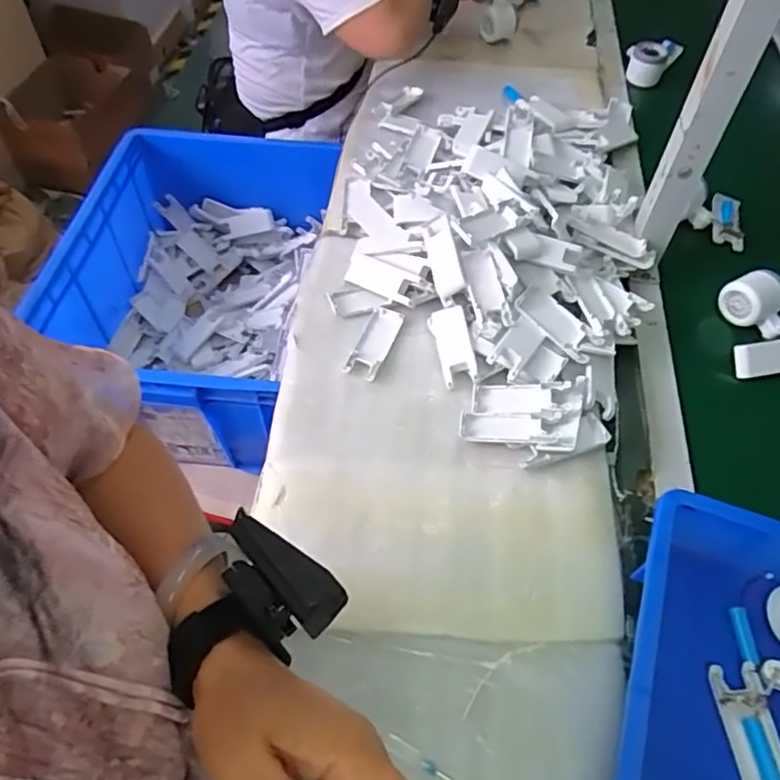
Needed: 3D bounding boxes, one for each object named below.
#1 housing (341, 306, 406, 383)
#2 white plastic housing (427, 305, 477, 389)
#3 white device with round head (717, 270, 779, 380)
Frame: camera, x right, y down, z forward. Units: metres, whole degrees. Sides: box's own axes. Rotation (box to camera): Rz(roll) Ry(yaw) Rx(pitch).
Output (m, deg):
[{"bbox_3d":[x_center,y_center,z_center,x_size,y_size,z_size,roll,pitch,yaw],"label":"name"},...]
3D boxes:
[{"bbox_3d":[-0.019,-0.058,0.736,0.039,0.013,0.105,18,57,10],"label":"housing"},{"bbox_3d":[0.074,-0.052,0.725,0.043,0.016,0.096,-26,56,17],"label":"white plastic housing"},{"bbox_3d":[0.448,-0.081,0.747,0.096,0.056,0.117,-9,57,-8],"label":"white device with round head"}]

